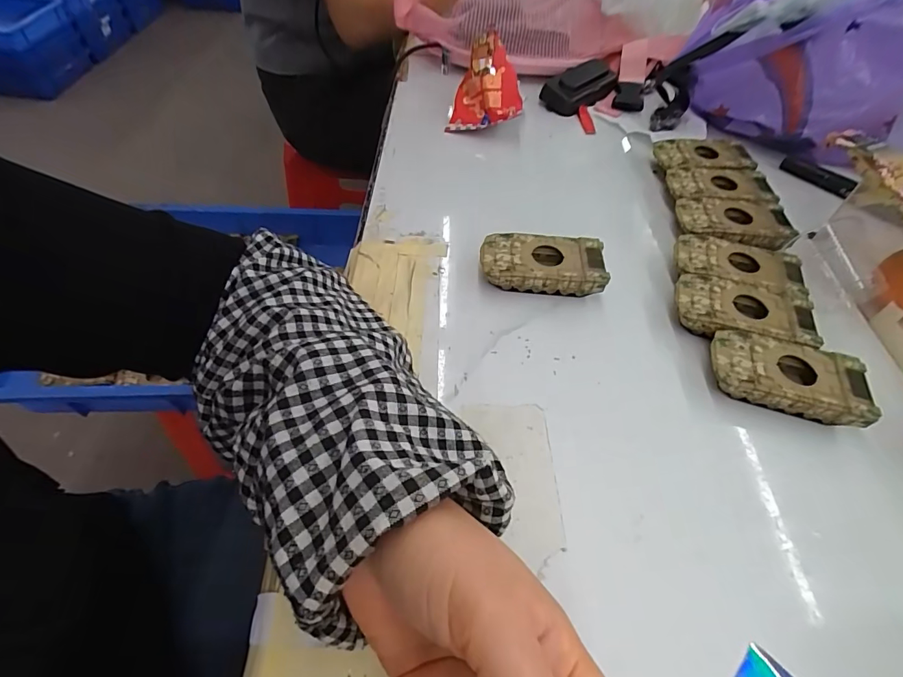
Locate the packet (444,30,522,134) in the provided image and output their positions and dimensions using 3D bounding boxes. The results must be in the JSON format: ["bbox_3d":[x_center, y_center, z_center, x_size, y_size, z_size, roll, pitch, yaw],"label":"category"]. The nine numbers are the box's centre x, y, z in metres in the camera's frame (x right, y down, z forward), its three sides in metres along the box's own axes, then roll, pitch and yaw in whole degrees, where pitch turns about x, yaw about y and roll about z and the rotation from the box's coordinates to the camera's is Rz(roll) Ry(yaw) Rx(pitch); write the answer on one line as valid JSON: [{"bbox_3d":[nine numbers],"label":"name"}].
[{"bbox_3d":[0.040,-0.283,0.493,0.079,0.031,0.104,9,96,6],"label":"packet"}]

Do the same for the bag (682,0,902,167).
[{"bbox_3d":[0.367,-0.294,0.462,0.208,0.129,0.124,12,53,5],"label":"bag"}]

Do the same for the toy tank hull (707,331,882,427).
[{"bbox_3d":[0.228,0.027,0.303,0.094,0.022,0.051,17,54,10],"label":"toy tank hull"}]

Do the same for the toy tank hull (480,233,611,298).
[{"bbox_3d":[0.073,-0.058,0.358,0.096,0.027,0.049,2,53,-2],"label":"toy tank hull"}]

